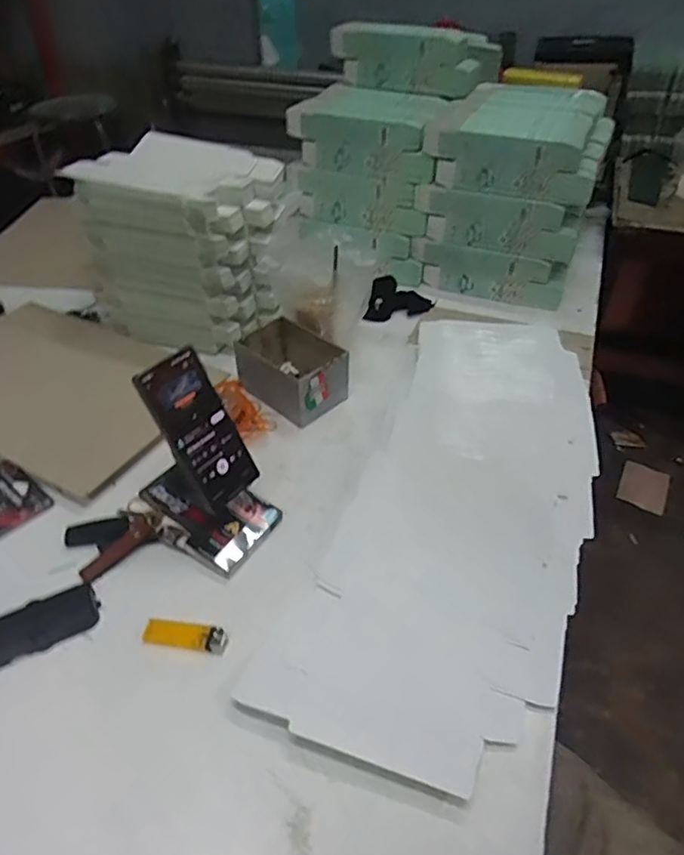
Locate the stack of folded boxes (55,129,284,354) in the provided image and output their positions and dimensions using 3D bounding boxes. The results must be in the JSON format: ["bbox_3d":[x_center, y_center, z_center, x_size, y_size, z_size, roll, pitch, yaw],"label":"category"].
[{"bbox_3d":[-0.256,-0.284,0.928,0.277,0.239,0.204,21,47,21],"label":"stack of folded boxes"}]

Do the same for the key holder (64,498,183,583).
[{"bbox_3d":[-0.249,0.113,0.660,0.109,0.014,0.085,-25,48,-24],"label":"key holder"}]

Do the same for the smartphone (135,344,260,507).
[{"bbox_3d":[-0.147,0.002,0.615,0.006,0.161,0.073,-3,30,49],"label":"smartphone"}]

